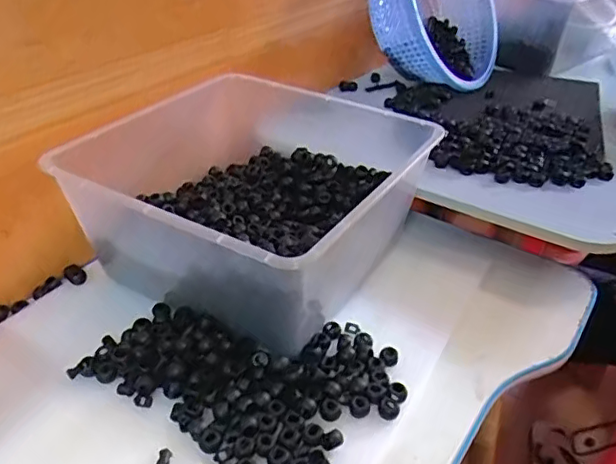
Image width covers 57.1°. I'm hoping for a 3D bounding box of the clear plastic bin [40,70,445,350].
[{"bbox_3d":[-0.071,-0.048,0.621,0.337,0.134,0.322,19,39,23],"label":"clear plastic bin"}]

